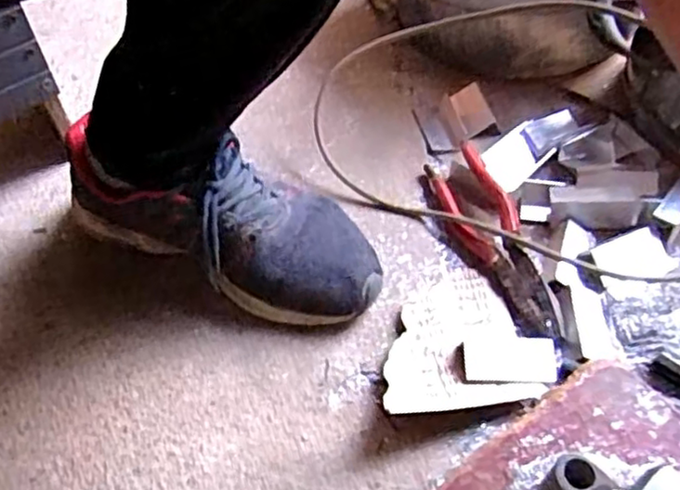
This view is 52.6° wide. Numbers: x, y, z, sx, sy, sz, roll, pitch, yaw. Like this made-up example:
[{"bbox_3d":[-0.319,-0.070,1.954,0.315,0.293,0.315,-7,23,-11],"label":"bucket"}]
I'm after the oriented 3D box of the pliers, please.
[{"bbox_3d":[0.121,-0.007,0.558,0.047,0.025,0.191,-13,51,-5],"label":"pliers"}]

